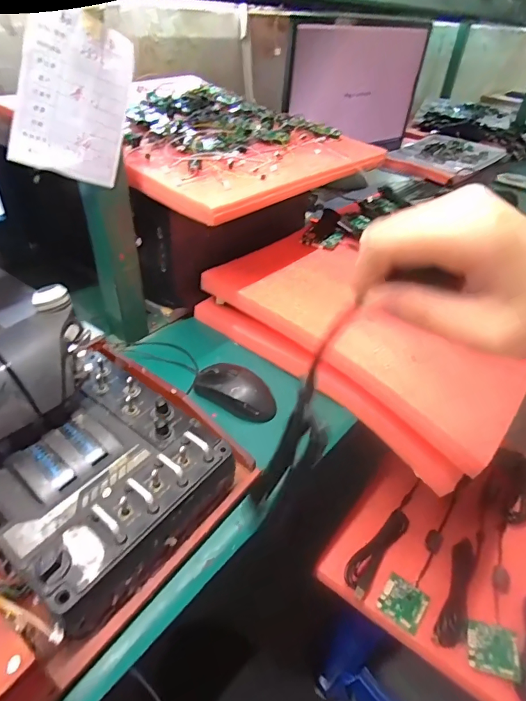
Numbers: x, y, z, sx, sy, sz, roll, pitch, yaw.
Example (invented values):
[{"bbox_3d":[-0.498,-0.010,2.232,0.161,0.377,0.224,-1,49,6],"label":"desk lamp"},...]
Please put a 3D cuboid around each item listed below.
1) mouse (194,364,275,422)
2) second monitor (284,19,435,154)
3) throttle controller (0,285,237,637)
[{"bbox_3d":[-0.032,0.045,0.538,0.106,0.033,0.061,31,46,30],"label":"mouse"},{"bbox_3d":[0.251,-0.723,1.162,0.360,0.280,0.039,-2,39,-6],"label":"second monitor"},{"bbox_3d":[-0.161,0.075,0.385,0.220,0.137,0.197,27,44,26],"label":"throttle controller"}]

